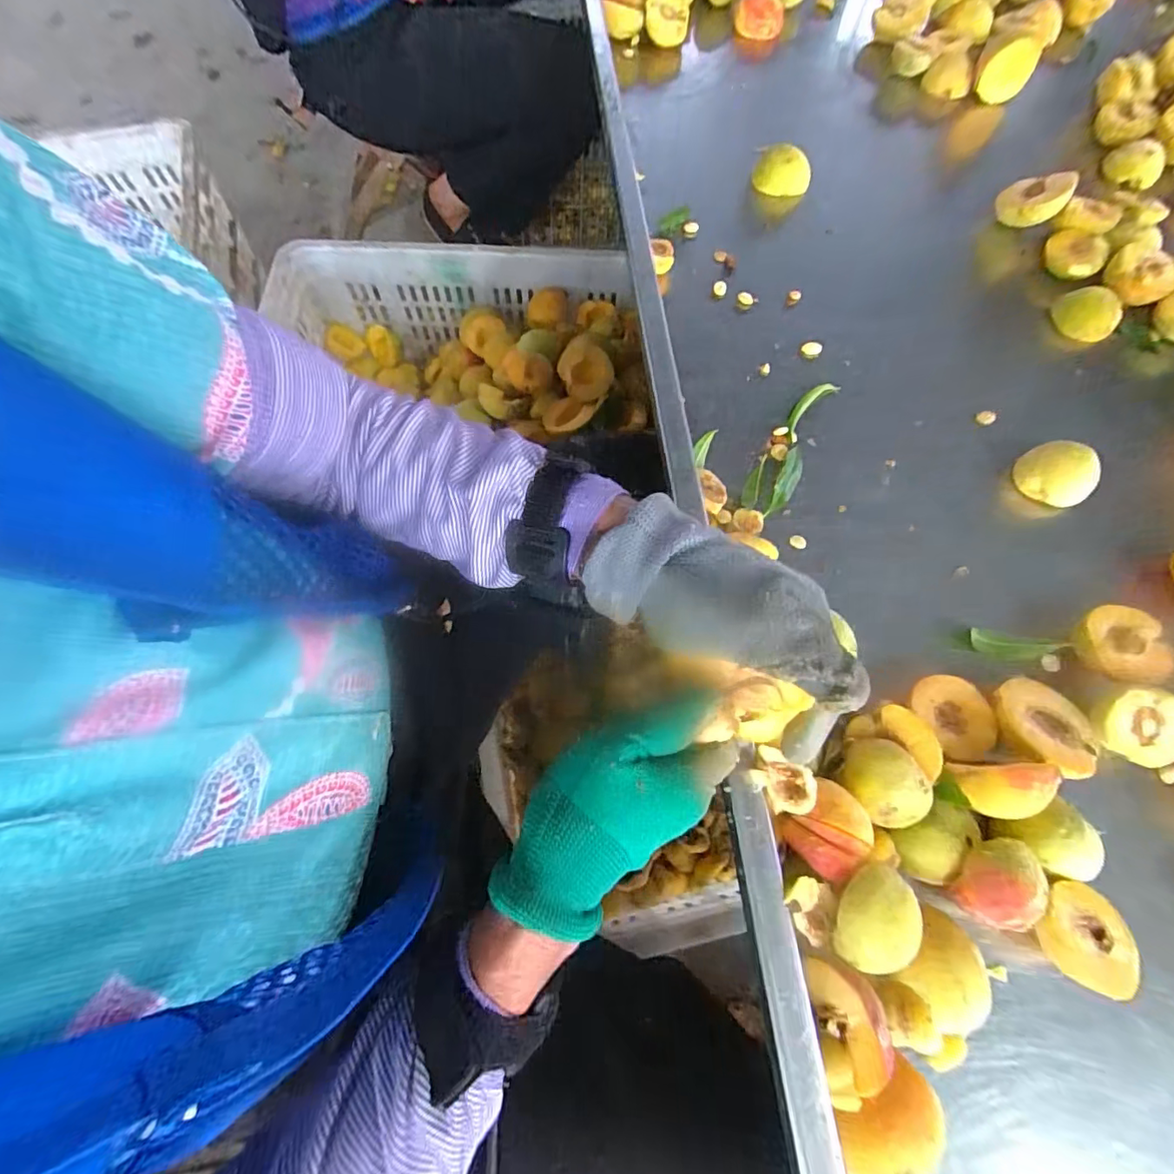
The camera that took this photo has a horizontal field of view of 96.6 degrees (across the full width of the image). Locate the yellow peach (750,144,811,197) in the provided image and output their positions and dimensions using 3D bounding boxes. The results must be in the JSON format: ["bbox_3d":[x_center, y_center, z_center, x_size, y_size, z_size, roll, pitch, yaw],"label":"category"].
[{"bbox_3d":[0.224,-0.477,0.595,0.065,0.038,0.054,16,68,6],"label":"yellow peach"}]

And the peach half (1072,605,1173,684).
[{"bbox_3d":[0.387,0.045,0.385,0.058,0.026,0.056,0,67,0],"label":"peach half"}]

